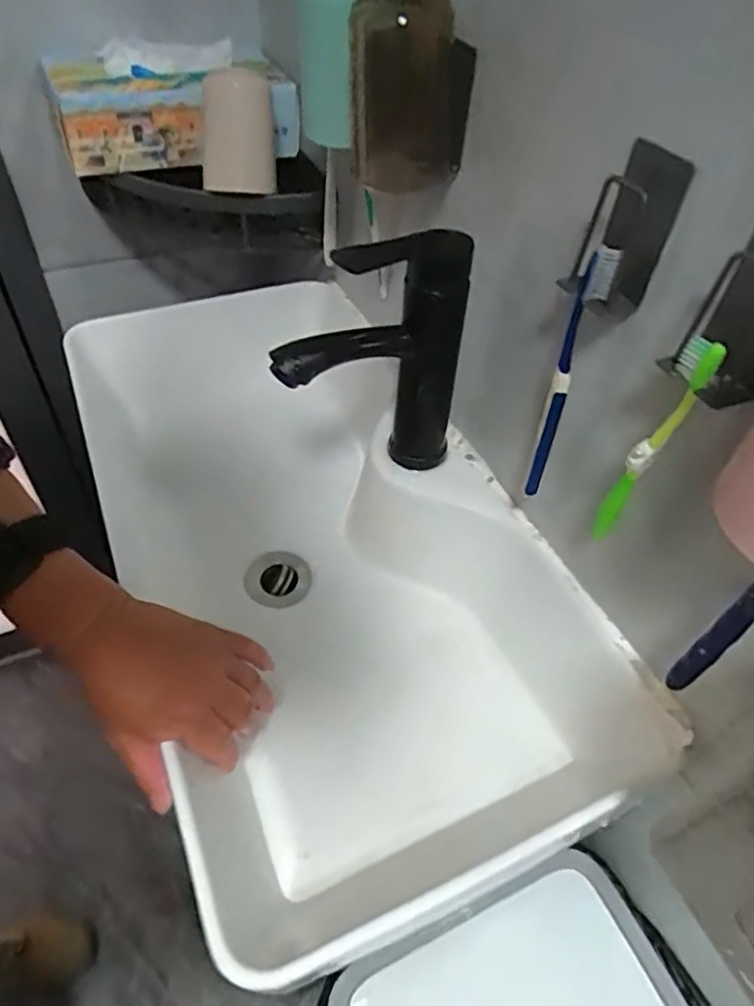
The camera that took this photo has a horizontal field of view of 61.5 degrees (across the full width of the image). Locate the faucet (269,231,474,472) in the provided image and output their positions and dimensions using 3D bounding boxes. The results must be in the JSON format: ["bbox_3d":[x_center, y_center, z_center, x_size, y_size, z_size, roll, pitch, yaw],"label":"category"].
[{"bbox_3d":[-0.003,-0.091,0.469,0.147,0.174,0.040,-17,51,-18],"label":"faucet"}]

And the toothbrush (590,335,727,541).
[{"bbox_3d":[0.142,-0.025,0.333,0.019,0.136,0.011,20,50,13],"label":"toothbrush"}]

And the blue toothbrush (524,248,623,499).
[{"bbox_3d":[0.112,-0.070,0.385,0.015,0.168,0.015,17,49,11],"label":"blue toothbrush"}]

